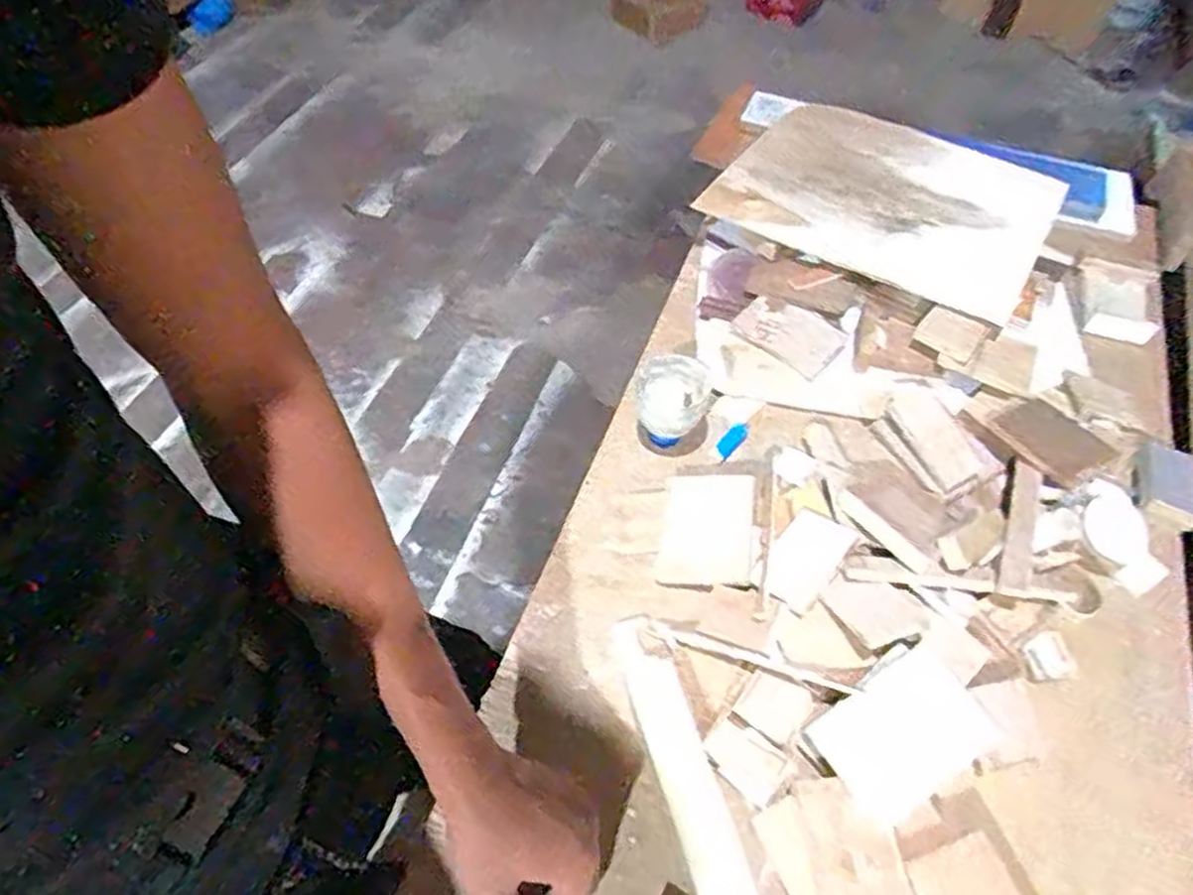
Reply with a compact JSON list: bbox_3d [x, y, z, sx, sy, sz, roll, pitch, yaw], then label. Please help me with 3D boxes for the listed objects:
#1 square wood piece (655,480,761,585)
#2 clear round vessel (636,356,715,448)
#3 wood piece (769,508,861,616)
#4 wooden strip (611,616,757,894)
[{"bbox_3d":[0.098,0.072,0.661,0.081,0.008,0.101,-2,57,17],"label":"square wood piece"},{"bbox_3d":[0.068,-0.036,0.692,0.065,0.089,0.061,1,54,-1],"label":"clear round vessel"},{"bbox_3d":[0.169,0.094,0.620,0.055,0.018,0.087,28,58,36],"label":"wood piece"},{"bbox_3d":[0.061,0.227,0.561,0.040,0.011,0.220,-12,55,-10],"label":"wooden strip"}]

